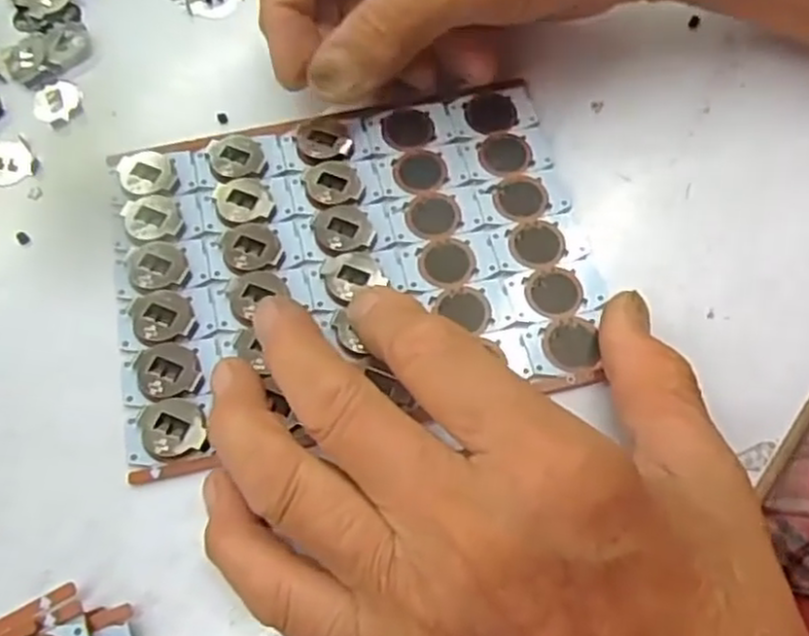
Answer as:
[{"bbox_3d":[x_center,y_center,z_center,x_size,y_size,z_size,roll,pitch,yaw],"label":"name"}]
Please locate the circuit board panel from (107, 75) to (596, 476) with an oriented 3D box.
[{"bbox_3d":[-0.018,-0.021,0.239,0.146,0.005,0.115,-11,66,-5],"label":"circuit board panel"}]

